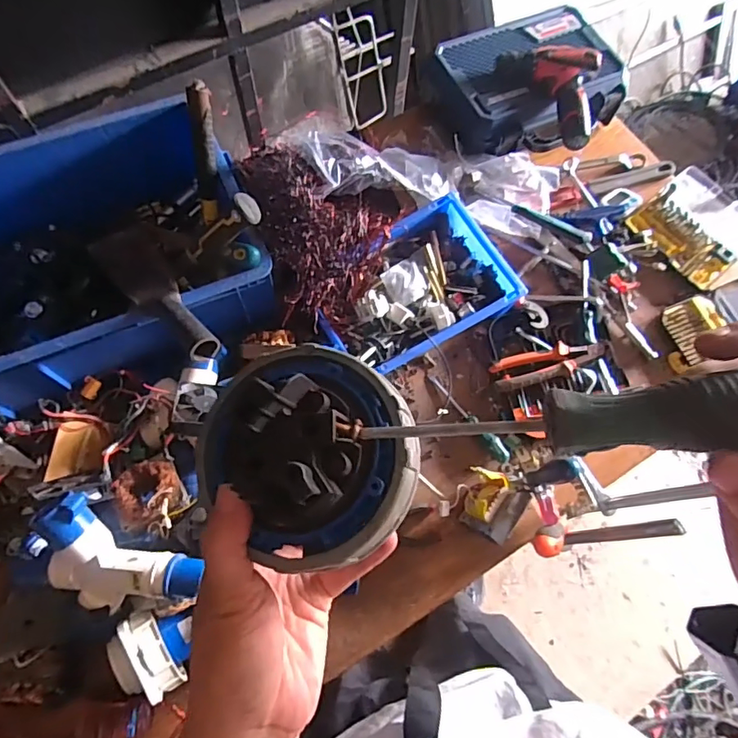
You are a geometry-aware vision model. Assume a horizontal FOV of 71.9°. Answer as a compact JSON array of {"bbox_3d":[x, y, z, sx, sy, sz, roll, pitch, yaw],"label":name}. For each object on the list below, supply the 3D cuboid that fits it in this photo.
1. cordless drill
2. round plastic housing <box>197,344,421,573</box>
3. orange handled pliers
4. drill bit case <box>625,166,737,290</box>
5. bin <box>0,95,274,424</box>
[{"bbox_3d":[0.326,-0.512,0.940,0.187,0.056,0.193,9,68,0],"label":"cordless drill"},{"bbox_3d":[-0.029,0.035,0.240,0.092,0.043,0.105,-38,75,-16],"label":"round plastic housing"},{"bbox_3d":[0.295,-0.010,0.832,0.193,0.031,0.059,-17,70,-9],"label":"orange handled pliers"},{"bbox_3d":[0.643,-0.283,0.992,0.249,0.038,0.197,-41,76,-17],"label":"drill bit case"},{"bbox_3d":[-0.427,-0.180,0.793,0.485,0.176,0.430,-22,71,-11],"label":"bin"}]

